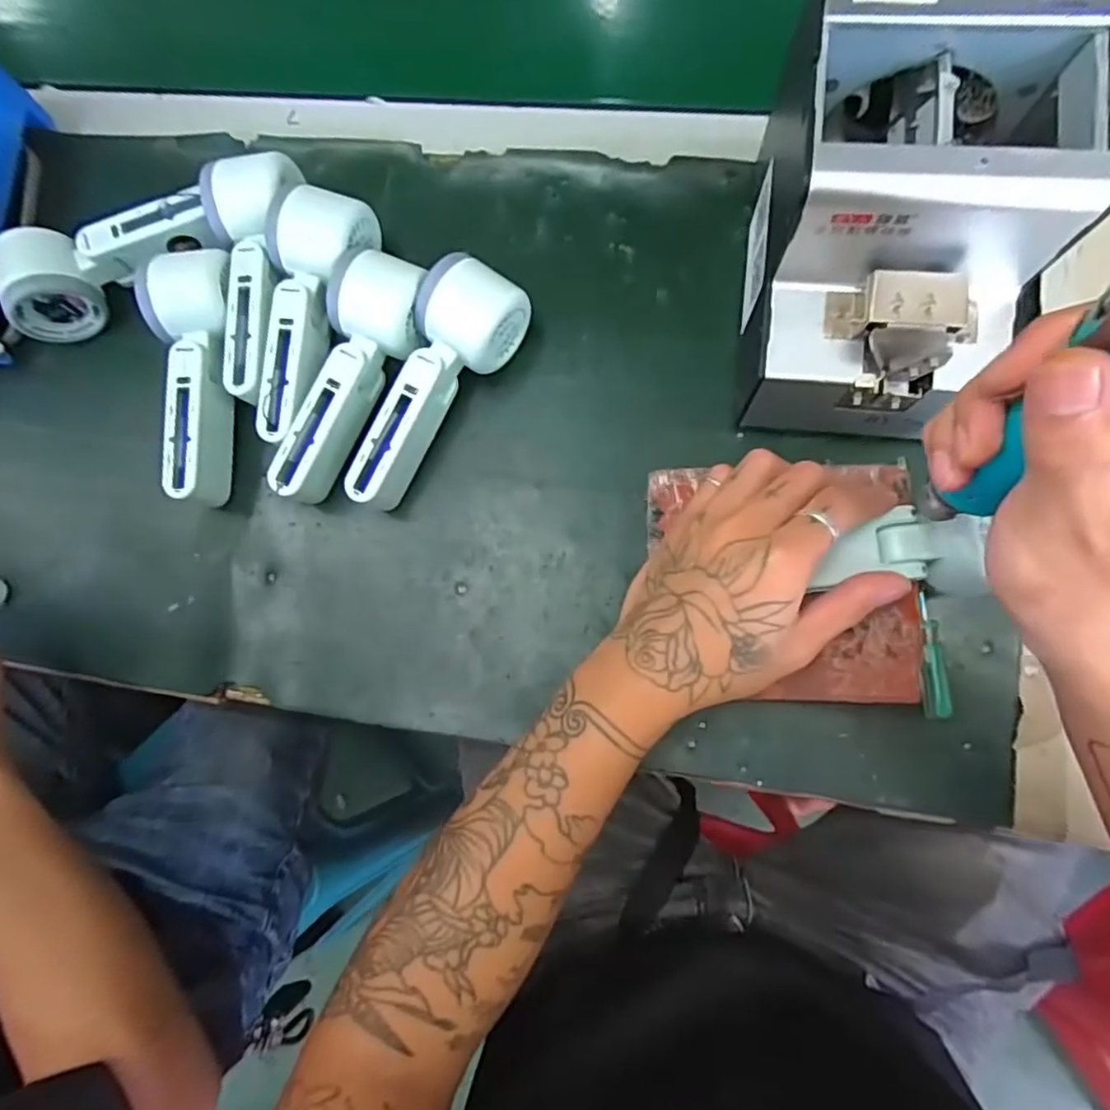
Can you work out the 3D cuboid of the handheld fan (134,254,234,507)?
[{"bbox_3d":[-0.239,-0.117,0.417,0.060,0.044,0.165,-1,82,6],"label":"handheld fan"}]

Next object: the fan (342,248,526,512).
[{"bbox_3d":[-0.083,-0.107,0.401,0.058,0.053,0.166,33,86,9],"label":"fan"}]

